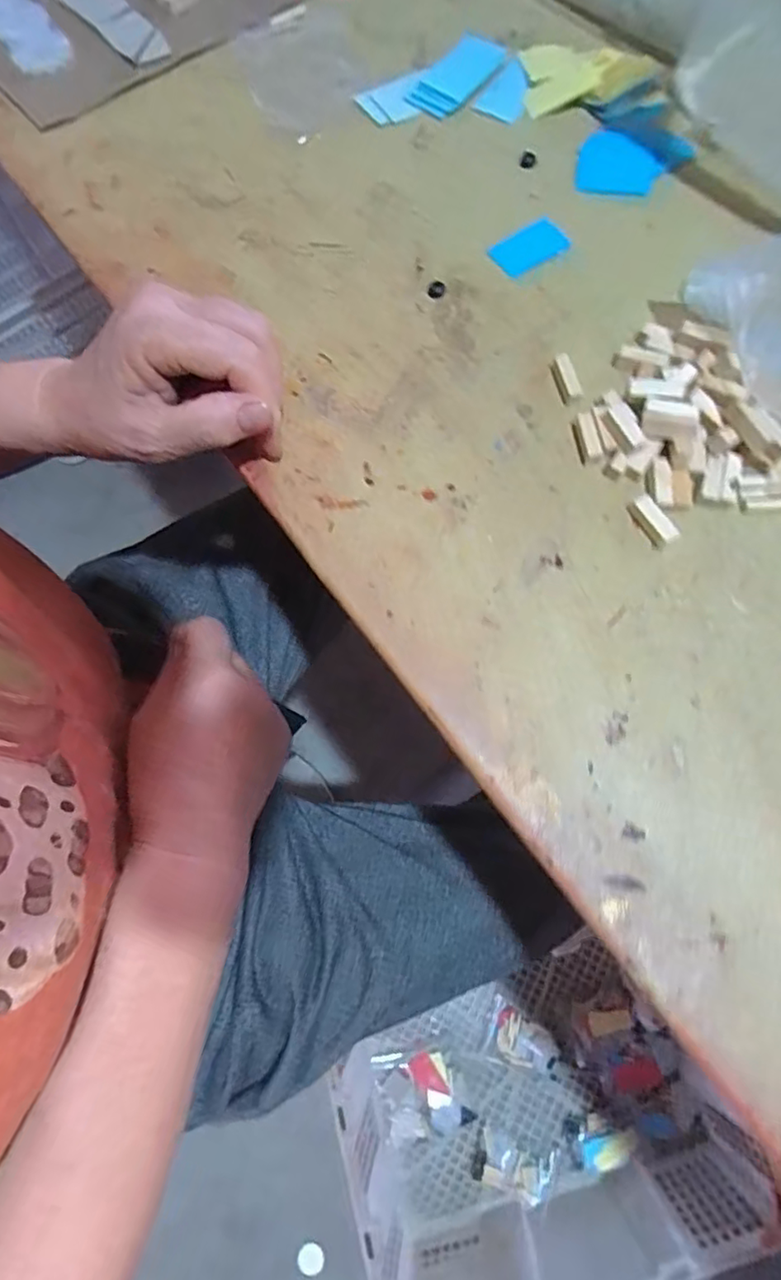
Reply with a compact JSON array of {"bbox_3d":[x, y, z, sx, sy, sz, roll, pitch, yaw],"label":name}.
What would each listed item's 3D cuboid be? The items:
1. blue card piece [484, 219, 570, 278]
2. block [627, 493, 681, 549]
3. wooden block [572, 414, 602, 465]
[{"bbox_3d":[0.079,-0.224,0.336,0.039,0.005,0.025,-28,80,2],"label":"blue card piece"},{"bbox_3d":[0.122,-0.056,0.273,0.008,0.010,0.026,-28,73,-7],"label":"block"},{"bbox_3d":[0.098,-0.100,0.291,0.008,0.005,0.026,-9,72,-1],"label":"wooden block"}]

